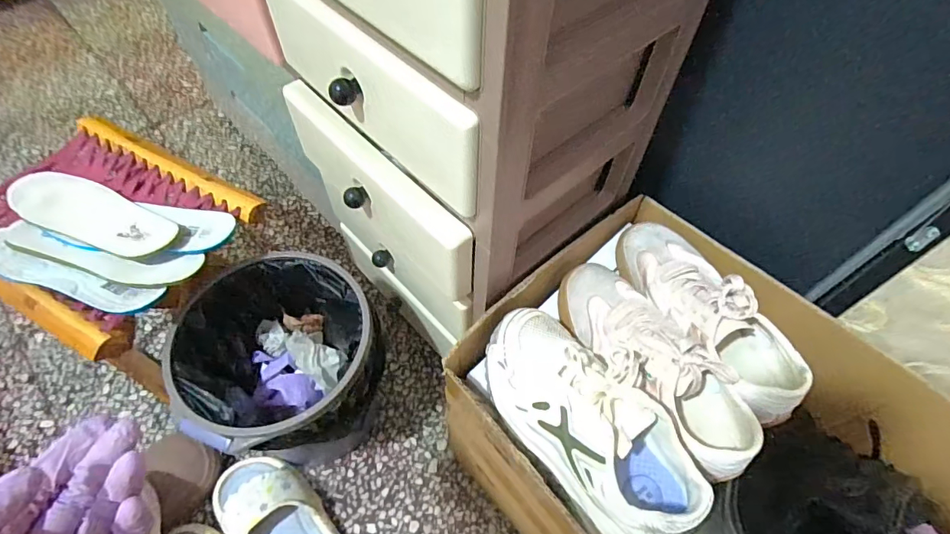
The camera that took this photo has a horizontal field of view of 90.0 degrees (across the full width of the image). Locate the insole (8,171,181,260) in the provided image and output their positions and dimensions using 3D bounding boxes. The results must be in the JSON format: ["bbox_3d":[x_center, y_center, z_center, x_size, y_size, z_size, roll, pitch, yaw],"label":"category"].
[{"bbox_3d":[-0.463,-0.068,0.565,0.248,0.011,0.080,20,57,11],"label":"insole"}]

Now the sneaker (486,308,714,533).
[{"bbox_3d":[0.102,0.142,0.427,0.094,0.091,0.249,-33,63,-22],"label":"sneaker"}]

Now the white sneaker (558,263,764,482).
[{"bbox_3d":[0.172,0.088,0.479,0.110,0.096,0.236,-32,62,-21],"label":"white sneaker"}]

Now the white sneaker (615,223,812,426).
[{"bbox_3d":[0.249,0.045,0.507,0.087,0.085,0.241,-16,58,-13],"label":"white sneaker"}]

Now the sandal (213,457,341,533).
[{"bbox_3d":[-0.251,0.344,0.627,0.243,0.085,0.106,35,62,20],"label":"sandal"}]

